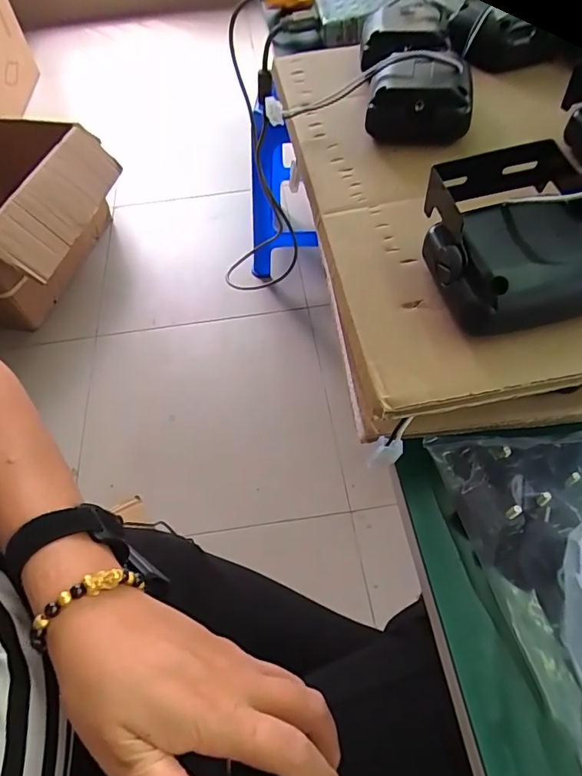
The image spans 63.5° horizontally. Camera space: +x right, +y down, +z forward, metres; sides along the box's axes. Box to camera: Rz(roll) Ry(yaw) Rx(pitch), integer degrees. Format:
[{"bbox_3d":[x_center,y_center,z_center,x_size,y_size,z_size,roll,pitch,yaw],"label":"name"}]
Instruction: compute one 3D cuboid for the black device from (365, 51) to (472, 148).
[{"bbox_3d":[0.081,-0.182,0.298,0.061,0.033,0.047,5,56,8],"label":"black device"}]

